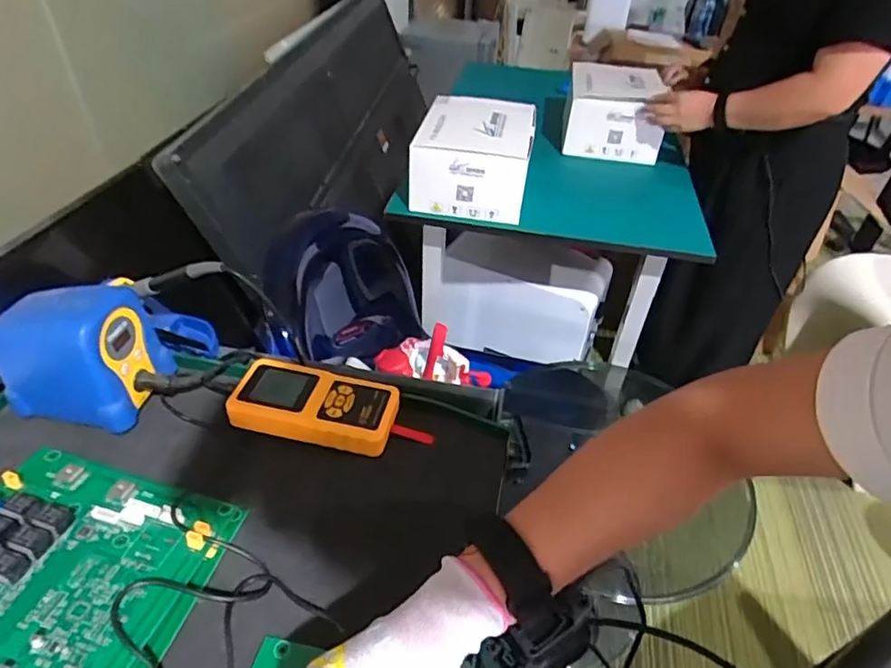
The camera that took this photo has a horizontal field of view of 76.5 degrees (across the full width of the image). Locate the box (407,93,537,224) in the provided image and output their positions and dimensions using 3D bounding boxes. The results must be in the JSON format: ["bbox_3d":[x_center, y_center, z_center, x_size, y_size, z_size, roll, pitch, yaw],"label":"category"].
[{"bbox_3d":[0.057,-0.333,1.063,0.202,0.131,0.222,9,42,8],"label":"box"}]

